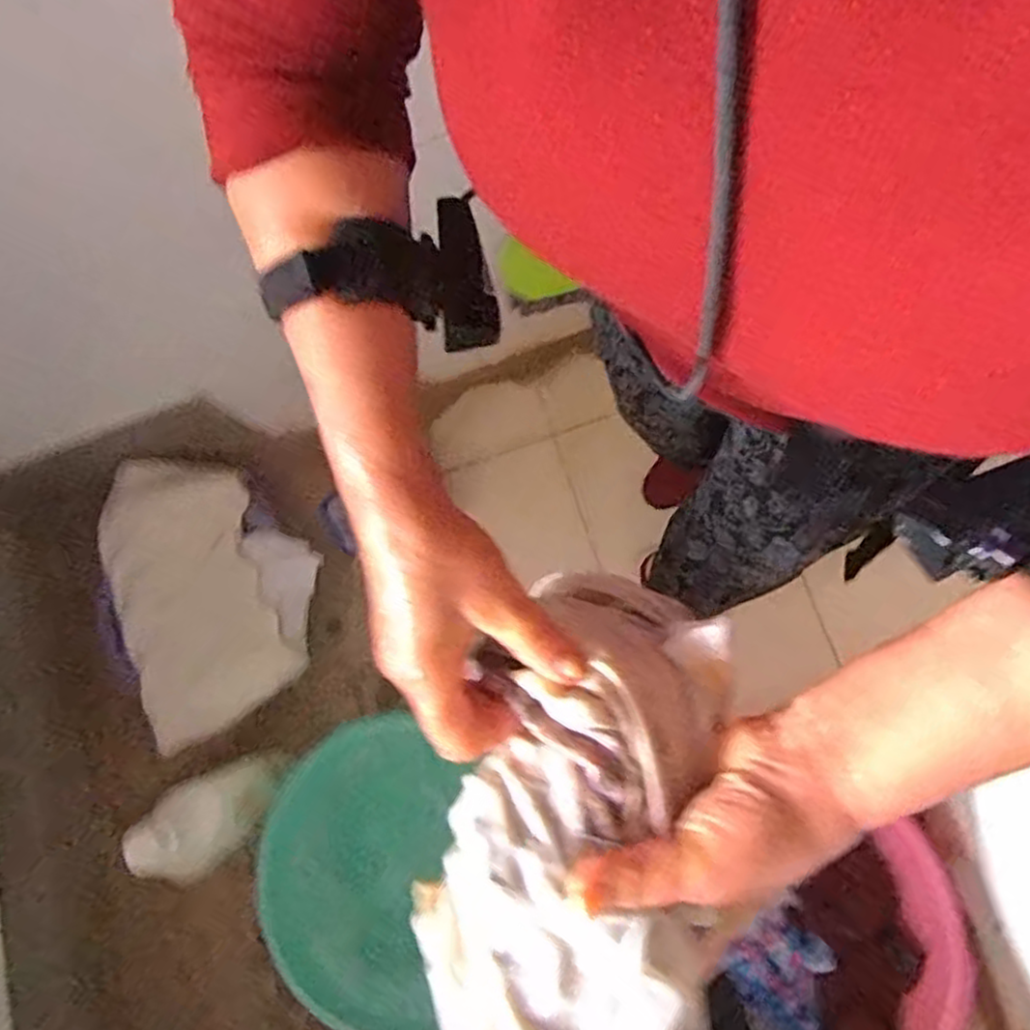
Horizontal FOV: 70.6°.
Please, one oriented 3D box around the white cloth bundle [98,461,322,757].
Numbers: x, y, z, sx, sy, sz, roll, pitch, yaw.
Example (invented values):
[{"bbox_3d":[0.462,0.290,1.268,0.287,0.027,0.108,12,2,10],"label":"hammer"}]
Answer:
[{"bbox_3d":[-0.462,0.099,1.095,0.287,0.084,0.400,-25,67,-8],"label":"white cloth bundle"}]

